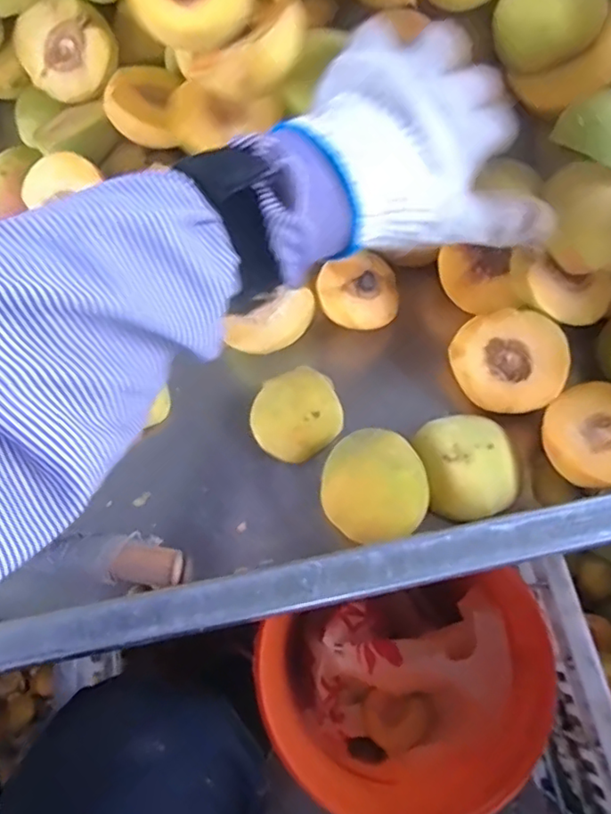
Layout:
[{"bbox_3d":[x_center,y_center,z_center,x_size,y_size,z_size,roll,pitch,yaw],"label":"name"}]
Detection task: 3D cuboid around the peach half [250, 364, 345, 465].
[{"bbox_3d":[-0.006,0.002,0.368,0.053,0.022,0.053,-16,70,-3],"label":"peach half"}]

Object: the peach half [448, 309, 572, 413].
[{"bbox_3d":[0.124,-0.026,0.365,0.061,0.031,0.059,-1,89,21],"label":"peach half"}]

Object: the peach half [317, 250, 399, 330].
[{"bbox_3d":[0.031,-0.069,0.384,0.058,0.026,0.044,-20,92,-35],"label":"peach half"}]

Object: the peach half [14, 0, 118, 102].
[{"bbox_3d":[-0.171,-0.255,0.435,0.061,0.032,0.063,0,115,1],"label":"peach half"}]

